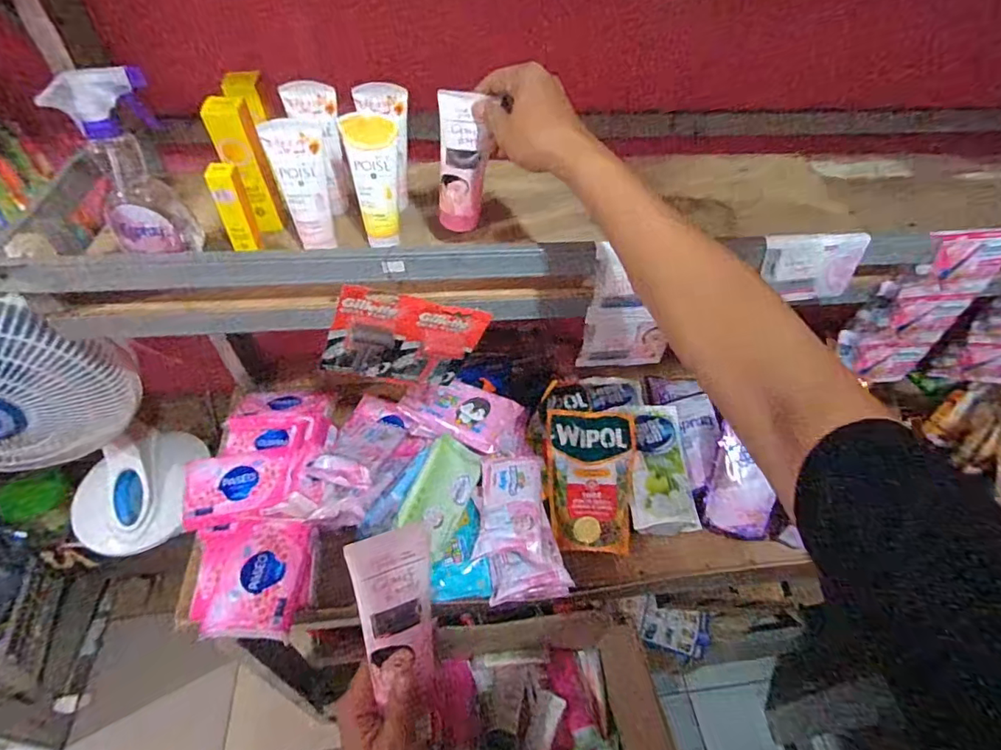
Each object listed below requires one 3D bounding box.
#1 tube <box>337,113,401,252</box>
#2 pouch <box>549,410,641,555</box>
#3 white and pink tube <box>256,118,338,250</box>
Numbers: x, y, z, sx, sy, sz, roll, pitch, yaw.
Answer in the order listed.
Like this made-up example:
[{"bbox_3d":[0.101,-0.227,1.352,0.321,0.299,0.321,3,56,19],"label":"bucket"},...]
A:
[{"bbox_3d":[-0.137,-0.209,0.564,0.054,0.139,0.026,-4,49,-8],"label":"tube"},{"bbox_3d":[0.149,0.159,0.832,0.140,0.046,0.222,4,49,-1],"label":"pouch"},{"bbox_3d":[-0.210,-0.200,0.550,0.054,0.127,0.042,-15,52,-16],"label":"white and pink tube"}]

